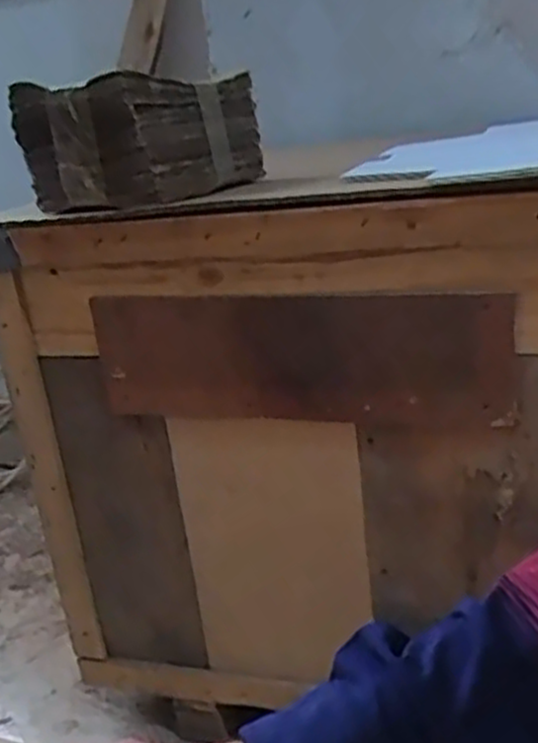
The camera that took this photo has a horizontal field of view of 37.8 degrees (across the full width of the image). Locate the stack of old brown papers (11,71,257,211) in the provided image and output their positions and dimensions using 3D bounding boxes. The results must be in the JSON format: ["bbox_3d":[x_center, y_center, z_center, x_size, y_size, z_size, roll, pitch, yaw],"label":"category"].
[{"bbox_3d":[-0.127,-0.241,0.807,0.145,0.108,0.250,3,22,25],"label":"stack of old brown papers"}]

